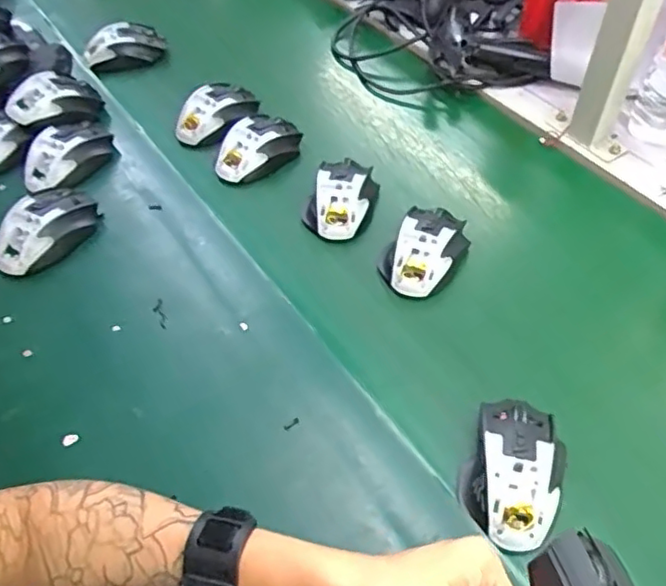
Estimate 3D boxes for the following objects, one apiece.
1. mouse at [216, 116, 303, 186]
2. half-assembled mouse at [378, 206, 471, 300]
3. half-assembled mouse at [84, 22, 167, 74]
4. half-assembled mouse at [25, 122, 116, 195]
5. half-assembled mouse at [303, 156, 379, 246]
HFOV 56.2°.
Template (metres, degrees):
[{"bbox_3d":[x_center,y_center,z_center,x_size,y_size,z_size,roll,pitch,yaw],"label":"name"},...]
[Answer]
[{"bbox_3d":[-0.088,-0.171,0.749,0.072,0.048,0.115,37,59,27],"label":"mouse"},{"bbox_3d":[0.094,-0.044,0.632,0.075,0.034,0.102,21,53,17],"label":"half-assembled mouse"},{"bbox_3d":[-0.298,-0.348,0.896,0.113,0.059,0.053,-11,51,-9],"label":"half-assembled mouse"},{"bbox_3d":[-0.309,-0.160,0.729,0.076,0.039,0.123,13,52,11],"label":"half-assembled mouse"},{"bbox_3d":[0.011,-0.106,0.689,0.074,0.039,0.106,16,52,14],"label":"half-assembled mouse"}]

